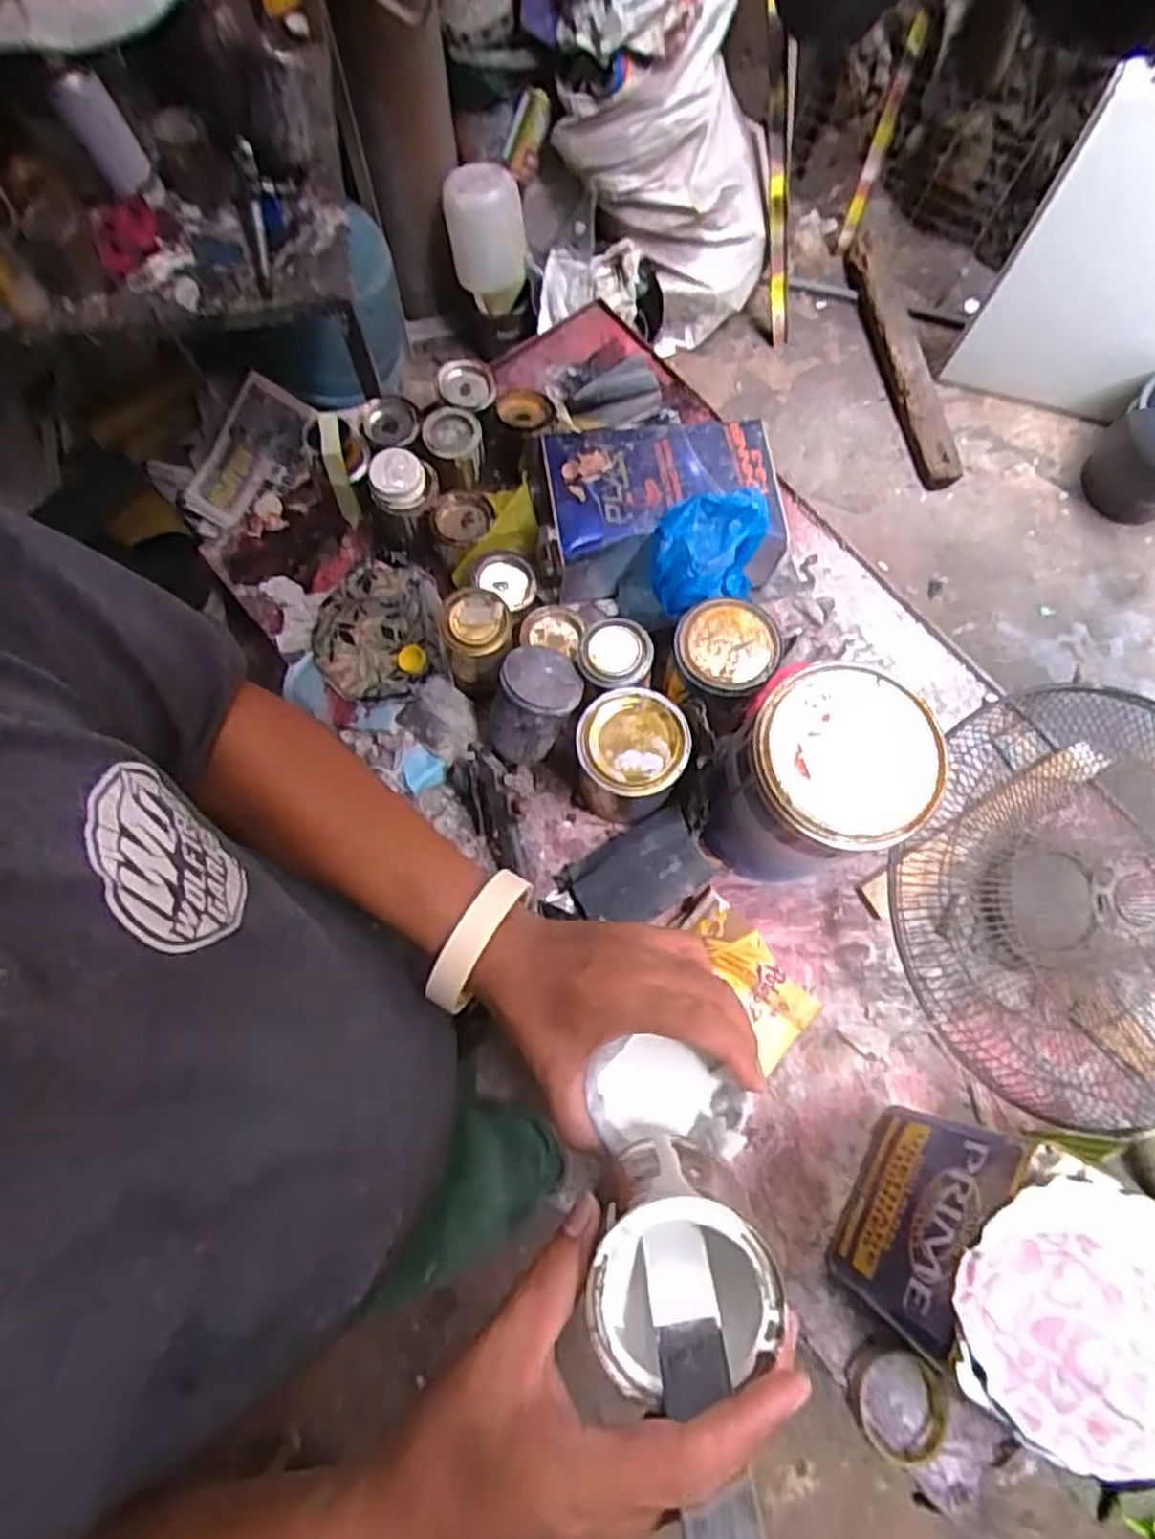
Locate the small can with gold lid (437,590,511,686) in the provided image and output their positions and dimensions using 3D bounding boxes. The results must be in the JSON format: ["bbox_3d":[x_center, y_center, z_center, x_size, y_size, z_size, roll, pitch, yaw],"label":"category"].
[{"bbox_3d":[-0.101,-0.134,0.765,0.069,0.088,0.066,-1,75,2],"label":"small can with gold lid"}]

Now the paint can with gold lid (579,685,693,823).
[{"bbox_3d":[0.053,-0.010,0.761,0.099,0.135,0.101,-1,75,2],"label":"paint can with gold lid"}]

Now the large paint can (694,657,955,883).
[{"bbox_3d":[0.218,0.016,0.713,0.157,0.209,0.151,-1,75,2],"label":"large paint can"}]

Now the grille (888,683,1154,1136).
[{"bbox_3d":[0.523,0.129,0.755,0.390,0.110,0.427,-13,75,-1],"label":"grille"}]

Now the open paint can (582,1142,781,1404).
[{"bbox_3d":[0.040,0.198,0.303,0.070,0.060,0.077,0,73,0],"label":"open paint can"}]

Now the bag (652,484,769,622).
[{"bbox_3d":[0.129,-0.215,0.764,0.107,0.087,0.107,13,76,5],"label":"bag"}]

